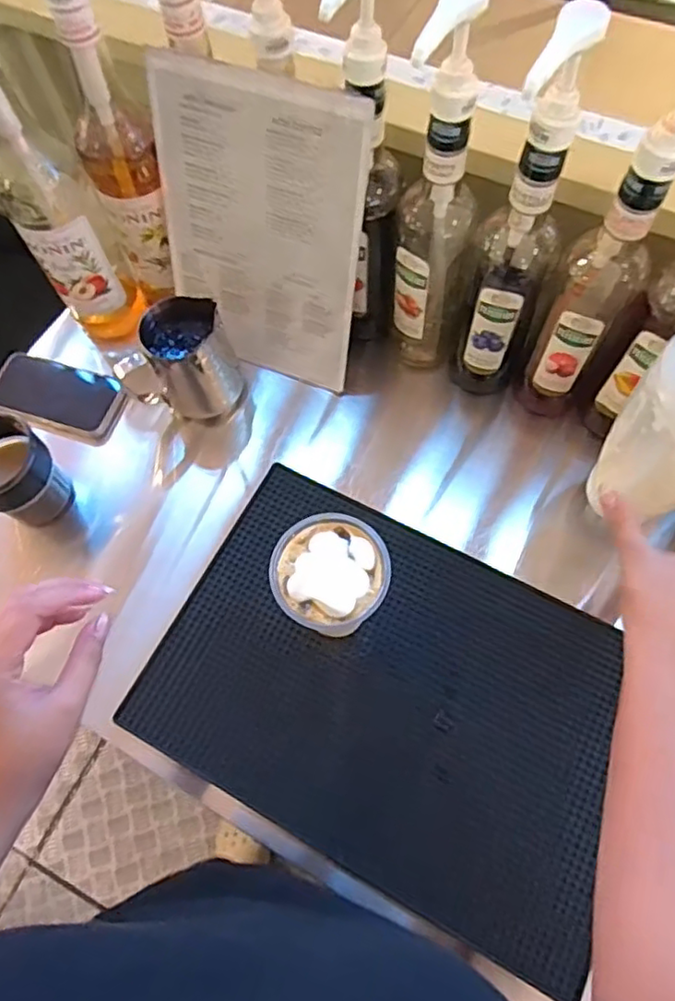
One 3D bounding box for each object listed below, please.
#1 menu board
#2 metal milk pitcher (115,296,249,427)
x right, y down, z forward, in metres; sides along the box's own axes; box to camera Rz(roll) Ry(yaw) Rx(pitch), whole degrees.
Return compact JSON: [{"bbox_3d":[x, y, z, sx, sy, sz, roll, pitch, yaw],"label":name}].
[{"bbox_3d":[-0.074,-0.248,0.613,0.200,0.287,0.012,19,50,9],"label":"menu board"},{"bbox_3d":[-0.164,-0.140,0.673,0.121,0.140,0.073,-25,69,-8],"label":"metal milk pitcher"}]

